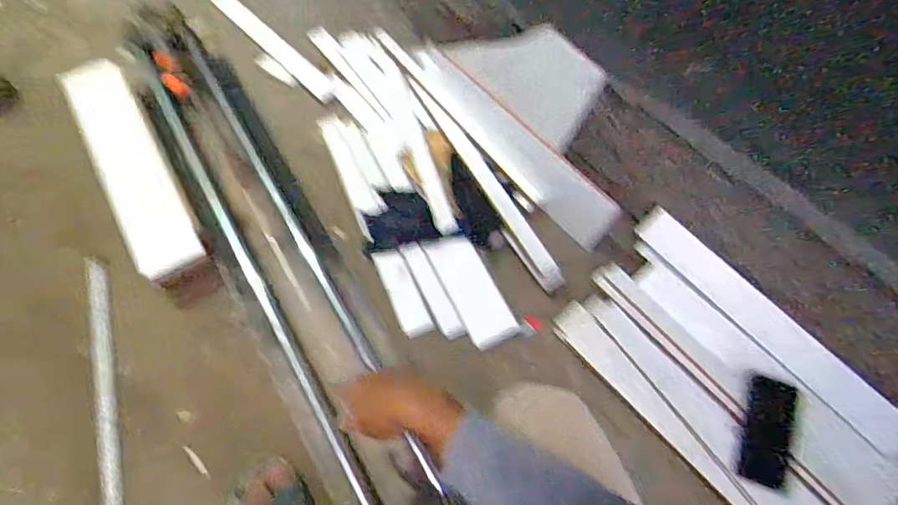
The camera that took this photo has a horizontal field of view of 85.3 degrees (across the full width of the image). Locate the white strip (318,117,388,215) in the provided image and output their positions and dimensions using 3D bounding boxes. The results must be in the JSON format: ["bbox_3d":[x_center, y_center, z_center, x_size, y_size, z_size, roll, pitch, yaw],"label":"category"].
[{"bbox_3d":[-0.207,-0.180,1.005,0.049,0.014,0.262,-26,70,-11],"label":"white strip"}]

